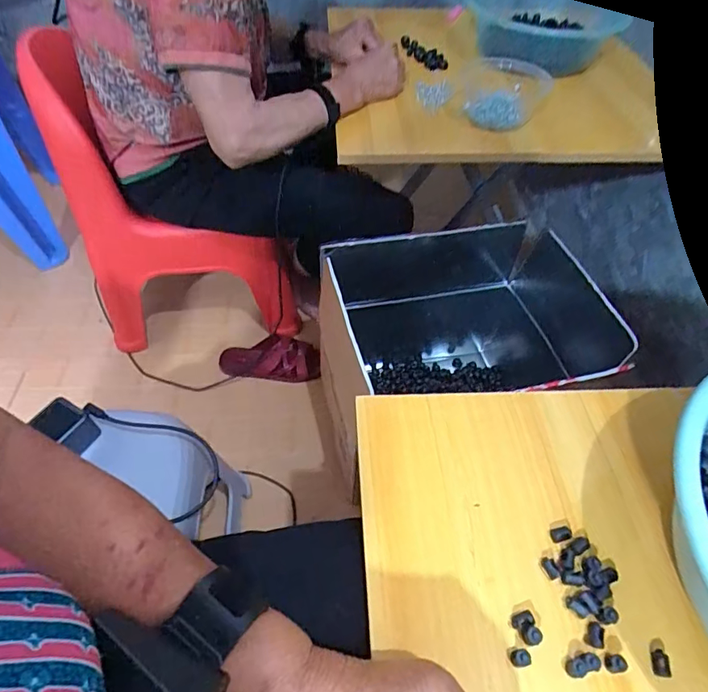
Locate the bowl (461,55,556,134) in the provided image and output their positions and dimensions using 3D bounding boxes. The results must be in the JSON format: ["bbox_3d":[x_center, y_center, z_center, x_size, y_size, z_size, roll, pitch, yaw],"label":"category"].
[{"bbox_3d":[0.250,-0.426,0.793,0.143,0.076,0.146,2,51,-2],"label":"bowl"}]

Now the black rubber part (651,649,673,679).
[{"bbox_3d":[0.198,0.205,0.306,0.010,0.004,0.015,12,52,6],"label":"black rubber part"}]

